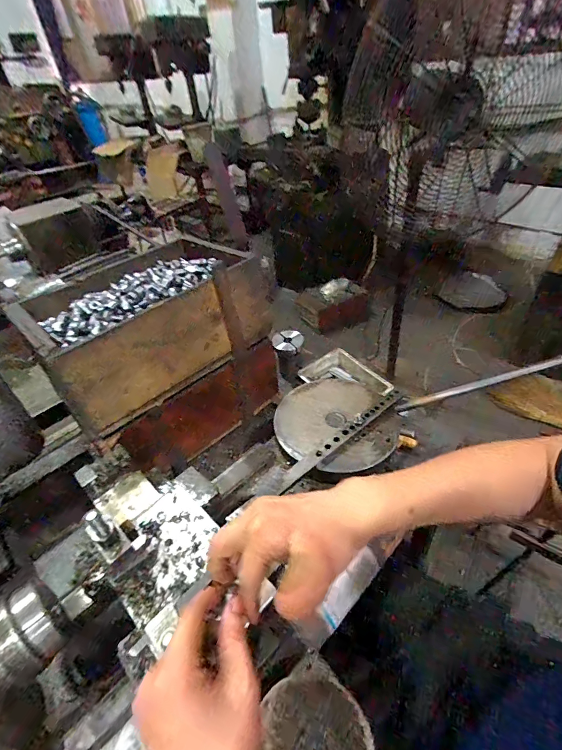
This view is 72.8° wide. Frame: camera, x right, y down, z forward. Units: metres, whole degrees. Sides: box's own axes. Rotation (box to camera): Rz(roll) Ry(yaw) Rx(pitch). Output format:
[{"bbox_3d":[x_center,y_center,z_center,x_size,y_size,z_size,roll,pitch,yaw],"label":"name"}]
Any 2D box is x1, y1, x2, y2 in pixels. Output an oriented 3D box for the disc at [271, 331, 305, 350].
[{"bbox_3d":[0.015,-0.076,0.836,0.068,0.011,0.050,12,70,-10],"label":"disc"}]

